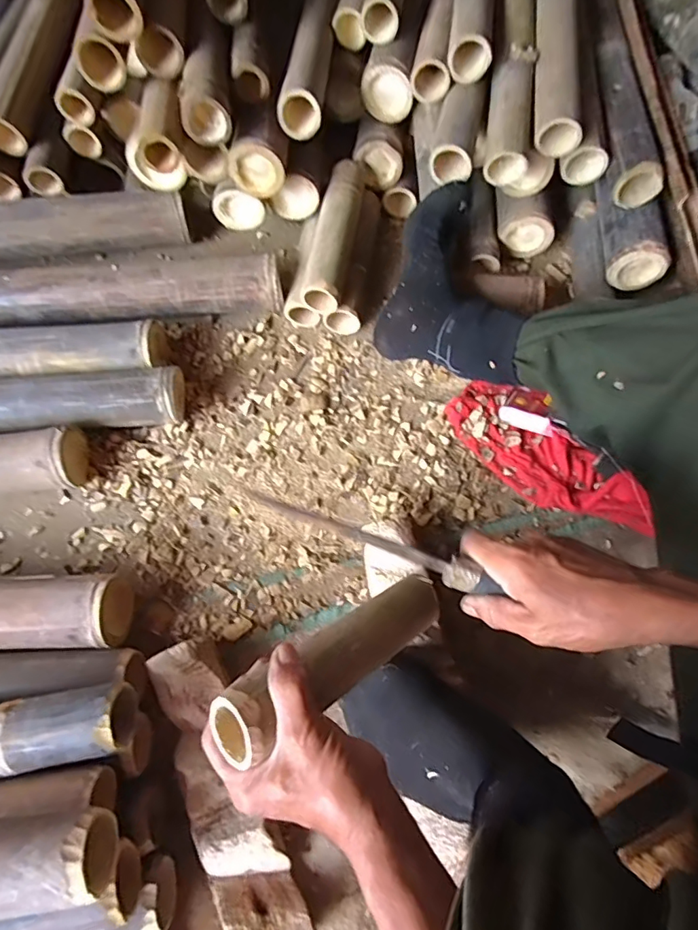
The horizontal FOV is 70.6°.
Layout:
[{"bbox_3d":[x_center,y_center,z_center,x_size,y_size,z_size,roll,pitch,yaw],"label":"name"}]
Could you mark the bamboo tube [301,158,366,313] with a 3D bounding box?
[{"bbox_3d":[-0.018,-0.336,0.697,0.055,0.061,0.238,8,69,3],"label":"bamboo tube"}]

